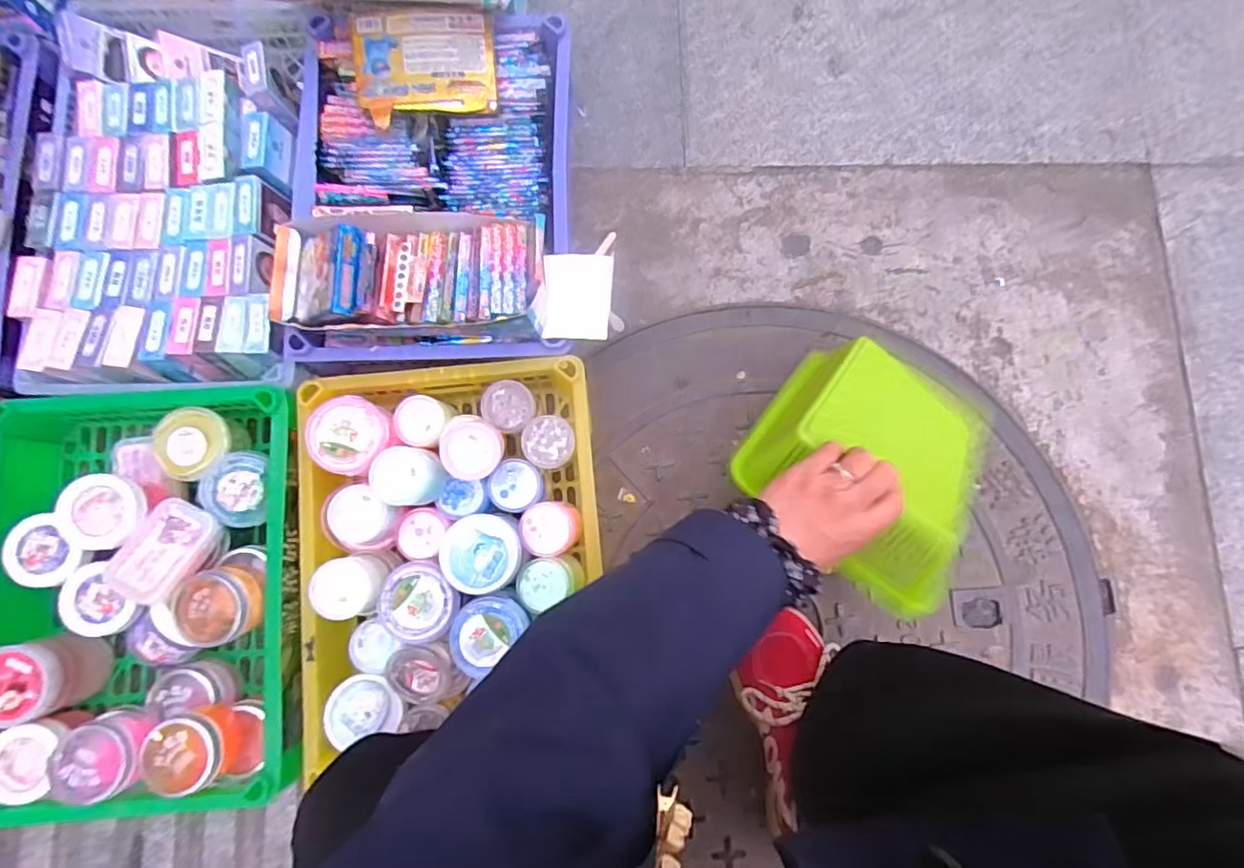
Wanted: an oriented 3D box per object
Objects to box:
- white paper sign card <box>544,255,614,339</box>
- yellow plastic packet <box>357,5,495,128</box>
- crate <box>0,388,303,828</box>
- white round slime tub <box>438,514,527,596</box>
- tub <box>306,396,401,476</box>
[{"bbox_3d":[-0.044,-0.138,0.599,0.068,0.004,0.083,3,95,9],"label":"white paper sign card"},{"bbox_3d":[-0.212,-0.396,0.644,0.148,0.034,0.132,-5,82,-1],"label":"yellow plastic packet"},{"bbox_3d":[-0.474,0.154,0.595,0.296,0.092,0.405,-1,81,-2],"label":"crate"},{"bbox_3d":[-0.131,0.112,0.557,0.070,0.033,0.070,0,82,0],"label":"white round slime tub"},{"bbox_3d":[-0.261,0.003,0.579,0.070,0.043,0.073,0,82,0],"label":"tub"}]

